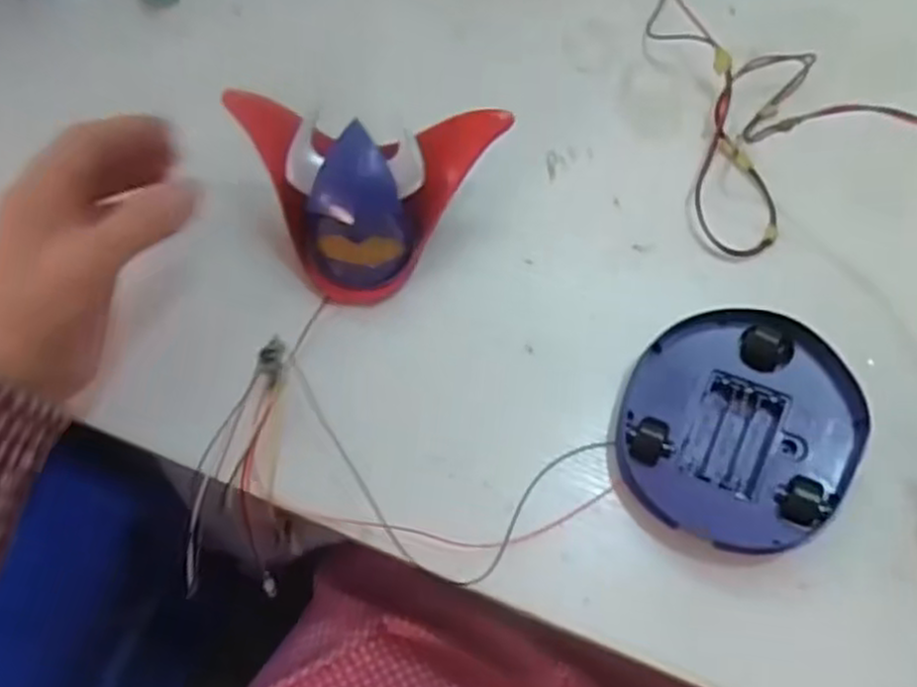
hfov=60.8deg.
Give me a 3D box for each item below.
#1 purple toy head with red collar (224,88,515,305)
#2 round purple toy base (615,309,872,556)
[{"bbox_3d":[-0.045,-0.068,0.383,0.129,0.069,0.078,0,72,1],"label":"purple toy head with red collar"},{"bbox_3d":[0.130,0.040,0.368,0.101,0.034,0.106,0,72,1],"label":"round purple toy base"}]

